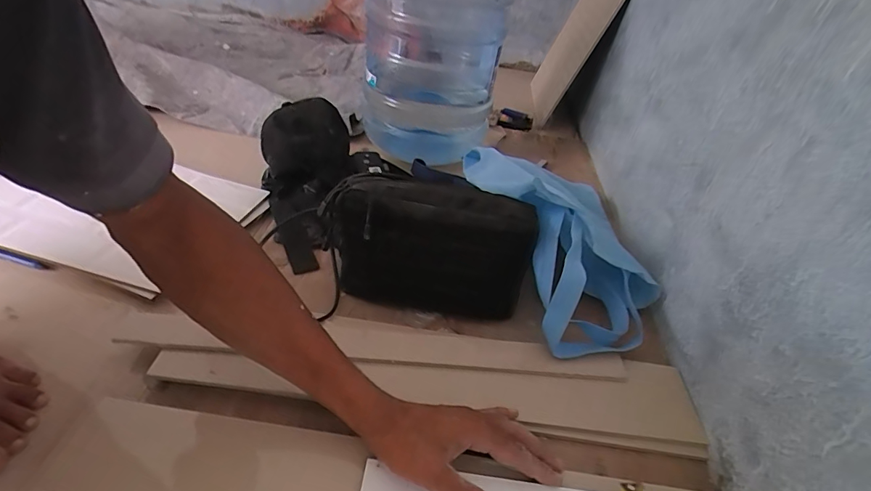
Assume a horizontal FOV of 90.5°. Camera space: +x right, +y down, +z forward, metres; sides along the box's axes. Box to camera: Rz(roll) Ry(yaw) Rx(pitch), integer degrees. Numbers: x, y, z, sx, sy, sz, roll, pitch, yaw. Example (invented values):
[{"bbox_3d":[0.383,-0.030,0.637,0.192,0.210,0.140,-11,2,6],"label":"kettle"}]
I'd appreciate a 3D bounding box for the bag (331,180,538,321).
[{"bbox_3d":[-0.004,0.009,0.557,0.237,0.158,0.086,12,40,5],"label":"bag"}]

